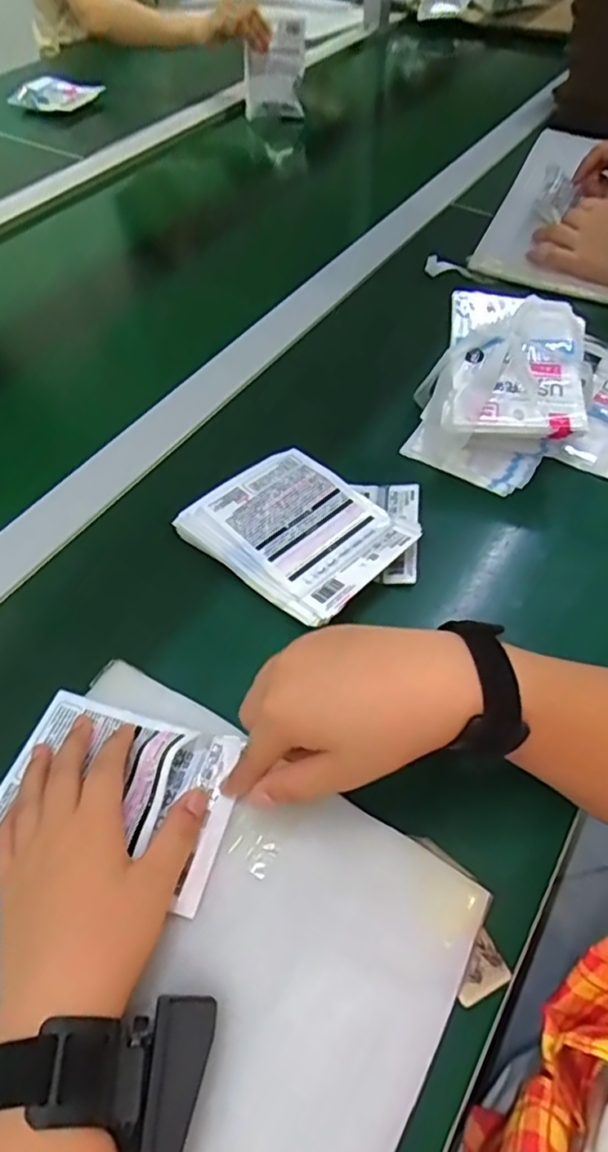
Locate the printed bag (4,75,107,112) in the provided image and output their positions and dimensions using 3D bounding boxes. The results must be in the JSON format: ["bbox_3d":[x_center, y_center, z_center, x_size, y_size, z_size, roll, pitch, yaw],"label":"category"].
[{"bbox_3d":[-0.400,-0.786,1.040,0.104,0.025,0.109,19,56,14],"label":"printed bag"}]

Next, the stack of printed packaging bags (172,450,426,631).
[{"bbox_3d":[-0.005,-0.036,0.488,0.147,0.025,0.113,34,61,23],"label":"stack of printed packaging bags"}]

